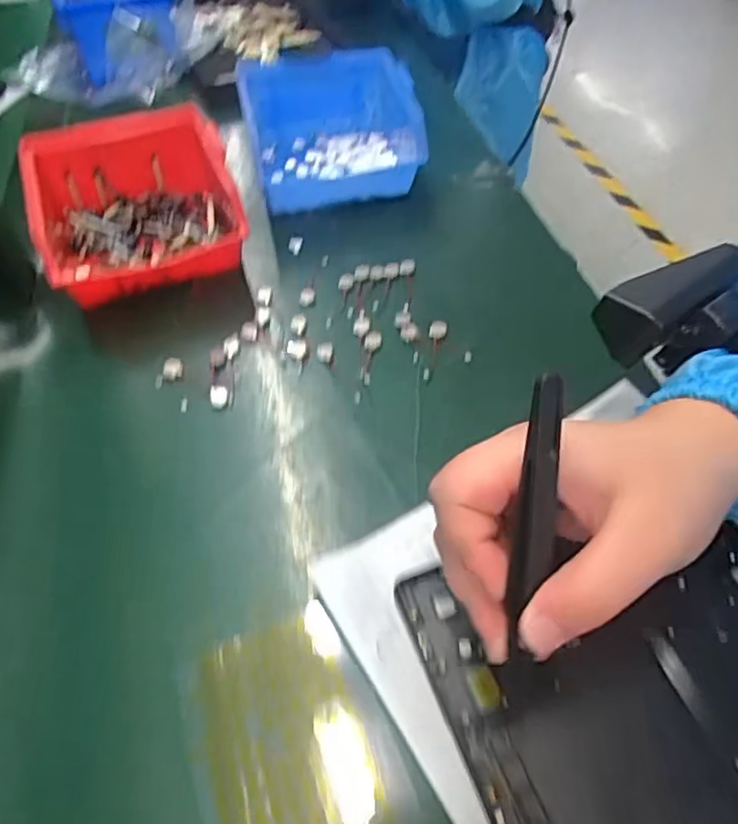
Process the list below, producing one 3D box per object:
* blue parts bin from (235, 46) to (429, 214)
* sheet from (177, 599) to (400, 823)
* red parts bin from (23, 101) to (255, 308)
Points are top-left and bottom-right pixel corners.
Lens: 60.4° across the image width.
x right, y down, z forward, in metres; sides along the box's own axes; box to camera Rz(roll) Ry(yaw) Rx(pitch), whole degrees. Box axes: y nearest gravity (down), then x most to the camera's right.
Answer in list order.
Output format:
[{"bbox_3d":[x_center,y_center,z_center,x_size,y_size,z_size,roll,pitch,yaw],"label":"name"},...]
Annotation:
[{"bbox_3d":[-0.028,-0.212,0.486,0.128,0.065,0.125,-7,50,0],"label":"blue parts bin"},{"bbox_3d":[-0.032,0.125,0.244,0.072,0.006,0.087,-21,57,-10],"label":"sheet"},{"bbox_3d":[-0.153,-0.134,0.422,0.120,0.068,0.128,-23,52,-13],"label":"red parts bin"}]

